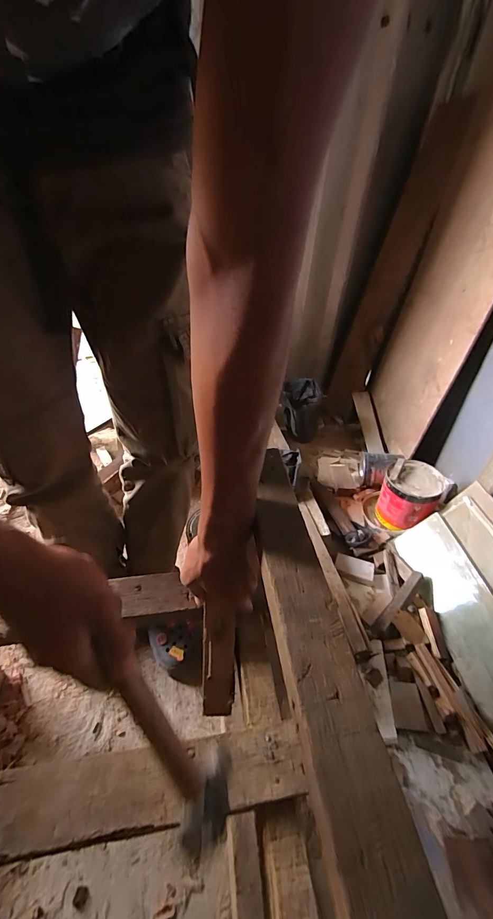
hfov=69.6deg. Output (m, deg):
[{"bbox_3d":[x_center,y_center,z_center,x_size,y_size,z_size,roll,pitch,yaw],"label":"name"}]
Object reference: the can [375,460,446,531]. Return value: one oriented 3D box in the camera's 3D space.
[{"bbox_3d":[0.473,0.102,1.048,0.157,0.149,0.162,22,44,19],"label":"can"}]

